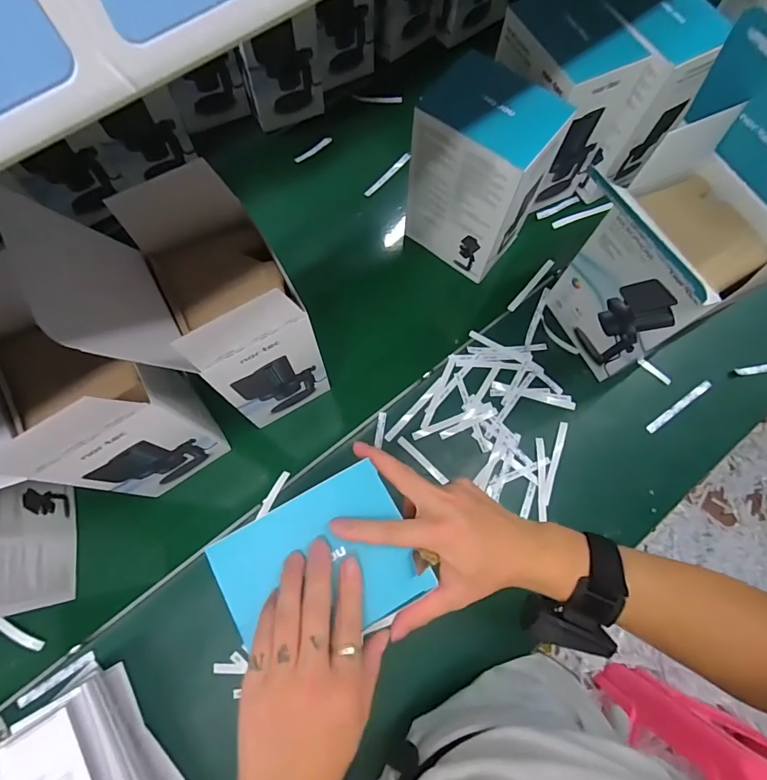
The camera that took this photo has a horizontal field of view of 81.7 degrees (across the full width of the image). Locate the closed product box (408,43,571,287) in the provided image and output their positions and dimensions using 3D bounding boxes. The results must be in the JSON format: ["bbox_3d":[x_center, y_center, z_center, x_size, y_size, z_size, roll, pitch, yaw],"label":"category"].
[{"bbox_3d":[0.123,-0.280,0.606,0.150,0.231,0.111,36,71,11],"label":"closed product box"}]

